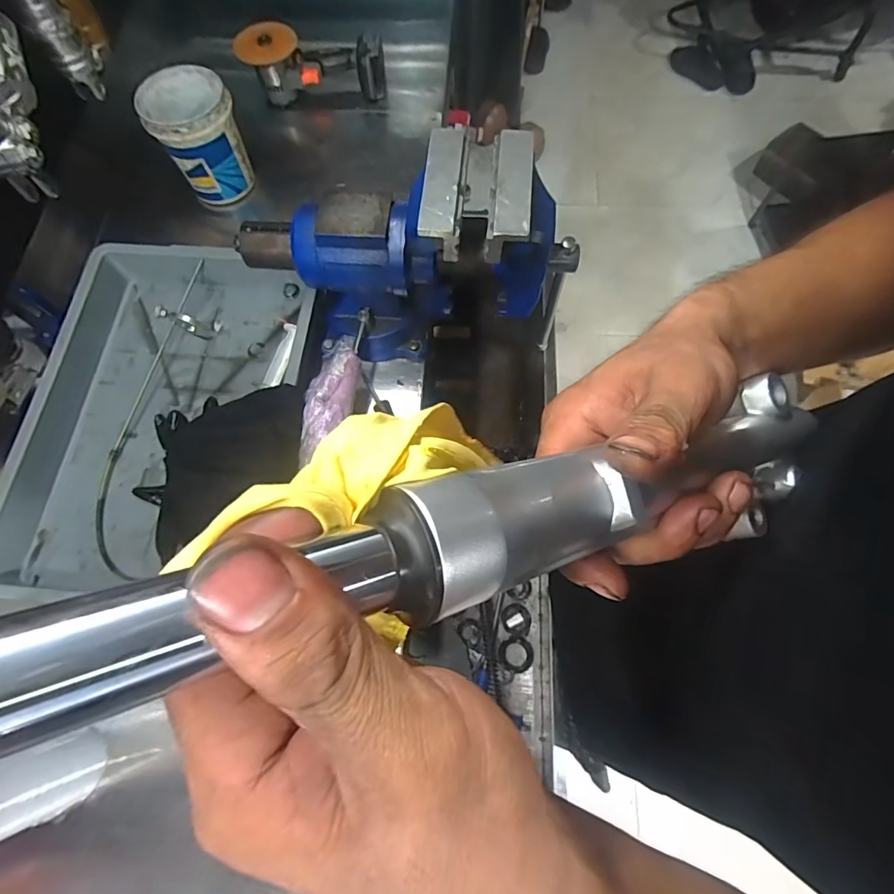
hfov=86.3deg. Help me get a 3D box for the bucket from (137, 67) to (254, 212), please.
[{"bbox_3d":[-0.372,-0.469,0.729,0.114,0.141,0.125,0,71,1],"label":"bucket"}]

